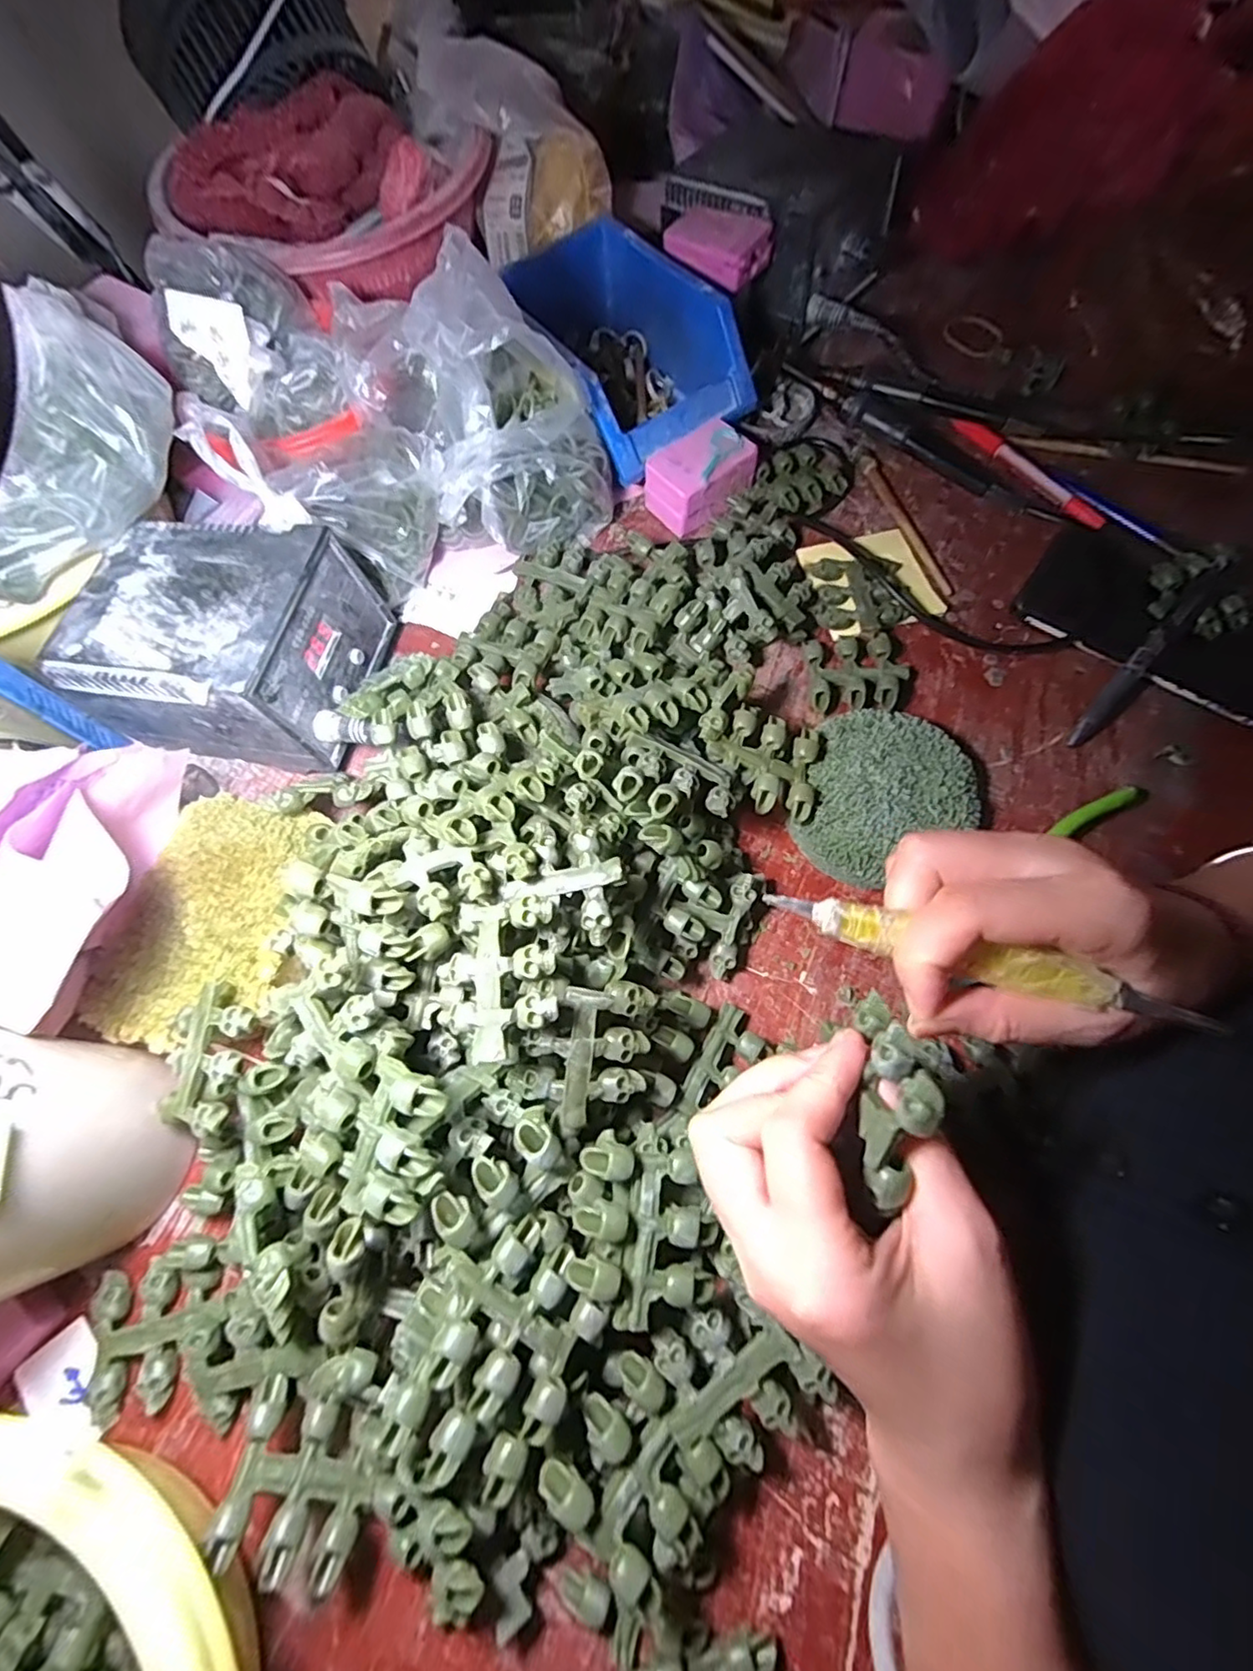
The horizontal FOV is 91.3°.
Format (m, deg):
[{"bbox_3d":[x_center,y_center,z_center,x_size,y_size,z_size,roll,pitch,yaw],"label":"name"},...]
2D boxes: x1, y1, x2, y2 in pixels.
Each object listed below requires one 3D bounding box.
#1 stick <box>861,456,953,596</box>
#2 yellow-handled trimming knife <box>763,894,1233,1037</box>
[{"bbox_3d":[0.196,-0.219,0.427,0.012,0.005,0.125,-18,70,-4],"label":"stick"},{"bbox_3d":[0.123,0.043,0.217,0.144,0.008,0.014,16,71,15],"label":"yellow-handled trimming knife"}]

